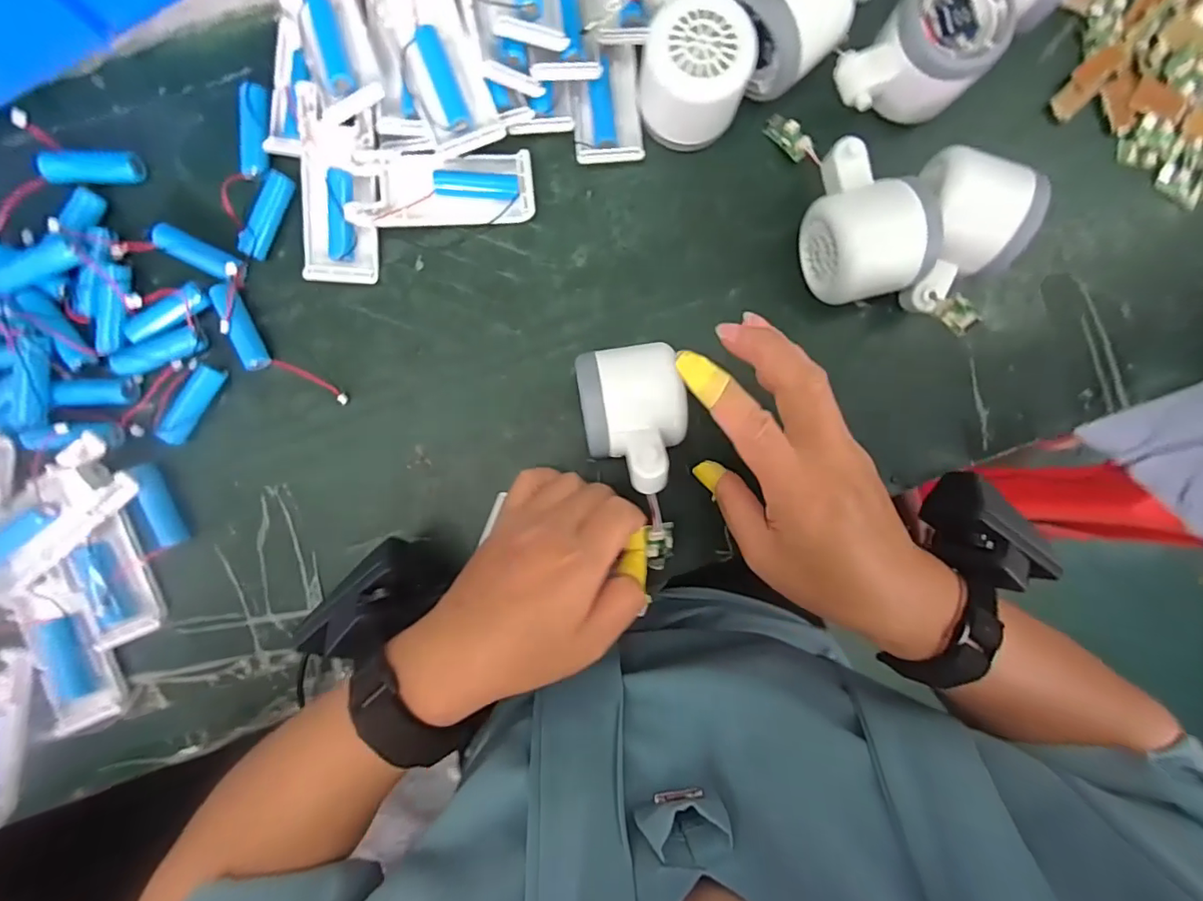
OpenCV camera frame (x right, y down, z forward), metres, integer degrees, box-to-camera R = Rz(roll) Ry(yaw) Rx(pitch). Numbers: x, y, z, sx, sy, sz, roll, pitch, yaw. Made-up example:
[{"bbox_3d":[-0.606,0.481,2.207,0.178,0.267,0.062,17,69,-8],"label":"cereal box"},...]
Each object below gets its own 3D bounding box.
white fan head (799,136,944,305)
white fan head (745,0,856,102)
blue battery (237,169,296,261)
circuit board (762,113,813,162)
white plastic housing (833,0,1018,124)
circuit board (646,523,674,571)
[{"bbox_3d":[0.148,-0.129,0.298,0.055,0.054,0.085,-12,90,-3],"label":"white fan head"},{"bbox_3d":[0.103,-0.240,0.290,0.048,0.050,0.055,-42,92,-3],"label":"white fan head"},{"bbox_3d":[-0.197,-0.138,0.307,0.012,0.011,0.051,25,88,-3],"label":"blue battery"},{"bbox_3d":[0.115,-0.193,0.321,0.016,0.007,0.031,-40,92,-3],"label":"circuit board"},{"bbox_3d":[0.180,-0.221,0.297,0.077,0.049,0.057,-39,92,-3],"label":"white plastic housing"},{"bbox_3d":[0.034,0.055,0.297,0.014,0.007,0.035,-4,129,-3],"label":"circuit board"}]

